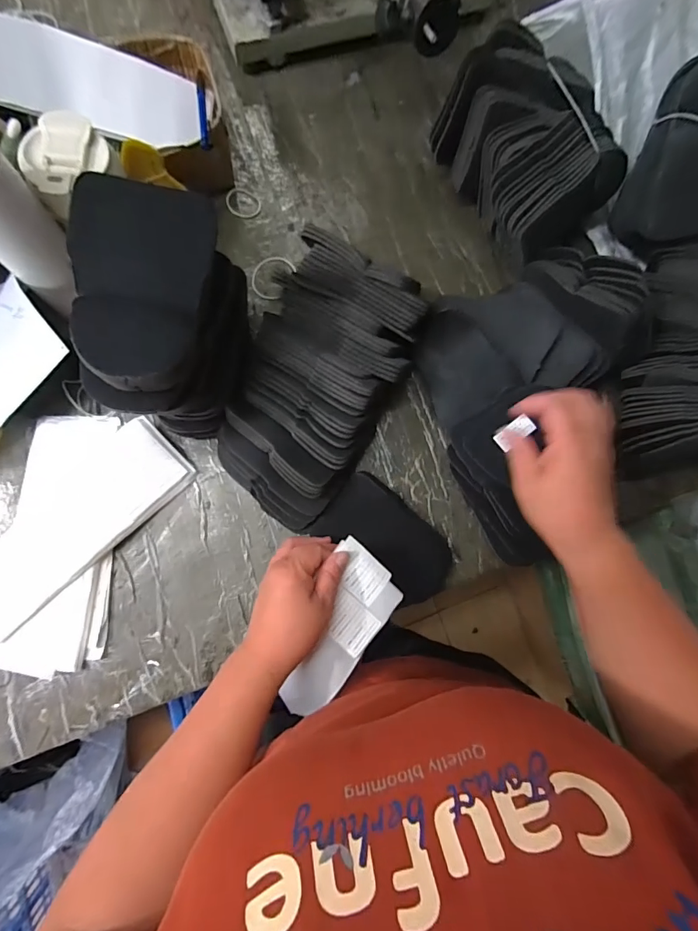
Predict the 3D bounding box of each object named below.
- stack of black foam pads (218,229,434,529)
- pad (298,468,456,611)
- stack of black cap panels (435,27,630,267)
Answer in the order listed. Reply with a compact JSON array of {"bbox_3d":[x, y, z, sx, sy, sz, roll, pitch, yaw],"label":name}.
[{"bbox_3d":[-0.032,-0.090,0.480,0.163,0.092,0.310,24,81,-2],"label":"stack of black foam pads"},{"bbox_3d":[0.045,0.087,0.496,0.157,0.030,0.091,40,81,1],"label":"pad"},{"bbox_3d":[0.214,-0.383,0.532,0.176,0.113,0.228,-30,86,-8],"label":"stack of black cap panels"}]

